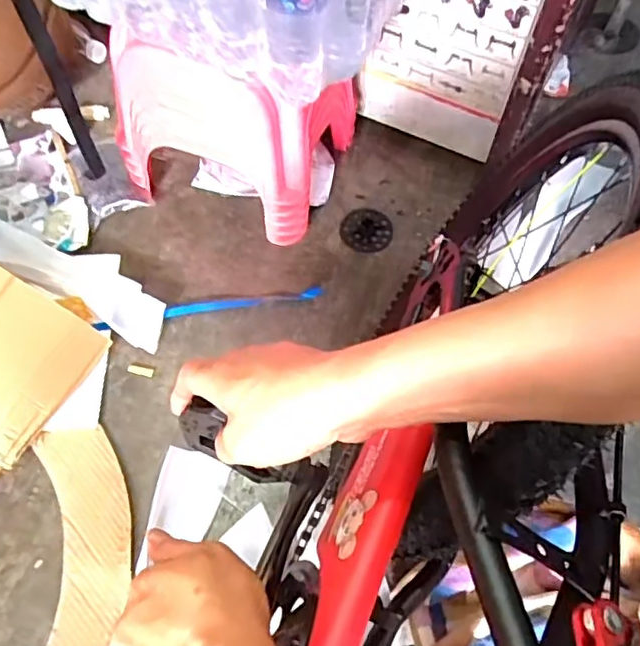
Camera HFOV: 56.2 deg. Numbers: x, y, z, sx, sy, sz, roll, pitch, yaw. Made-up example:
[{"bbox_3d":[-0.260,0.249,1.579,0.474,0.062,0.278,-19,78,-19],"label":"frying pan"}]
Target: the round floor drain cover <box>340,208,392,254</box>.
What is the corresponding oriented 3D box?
[{"bbox_3d":[0.069,-0.138,0.892,0.076,0.007,0.076,0,64,0],"label":"round floor drain cover"}]

